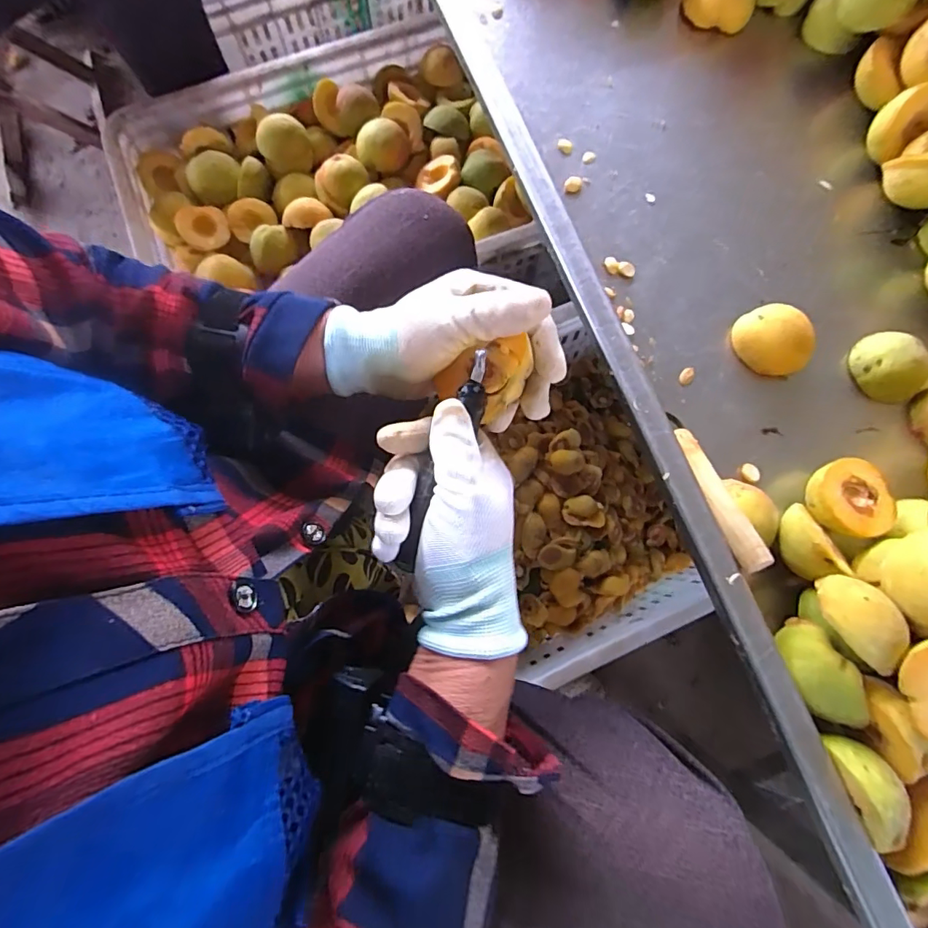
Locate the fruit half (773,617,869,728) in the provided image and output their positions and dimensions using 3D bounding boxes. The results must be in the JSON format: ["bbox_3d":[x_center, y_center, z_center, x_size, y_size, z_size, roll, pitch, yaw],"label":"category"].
[{"bbox_3d":[0.231,0.139,0.316,0.029,0.040,0.062,-13,79,-1],"label":"fruit half"}]

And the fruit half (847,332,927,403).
[{"bbox_3d":[0.350,-0.080,0.402,0.049,0.039,0.059,-26,80,-4],"label":"fruit half"}]

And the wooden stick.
[{"bbox_3d":[0.181,0.022,0.348,0.019,0.014,0.112,-14,59,-2],"label":"wooden stick"}]

